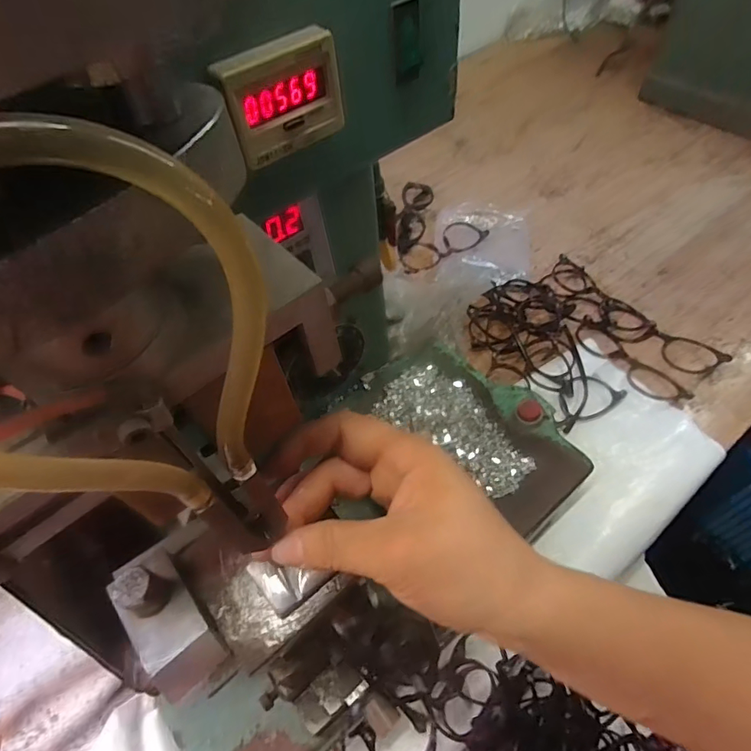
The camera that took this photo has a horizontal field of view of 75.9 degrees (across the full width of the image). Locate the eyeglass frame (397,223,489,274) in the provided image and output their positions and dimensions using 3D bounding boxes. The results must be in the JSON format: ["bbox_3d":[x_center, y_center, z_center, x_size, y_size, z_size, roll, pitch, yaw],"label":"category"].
[{"bbox_3d":[0.107,-0.203,0.736,0.152,0.019,0.062,-35,60,-18],"label":"eyeglass frame"}]

